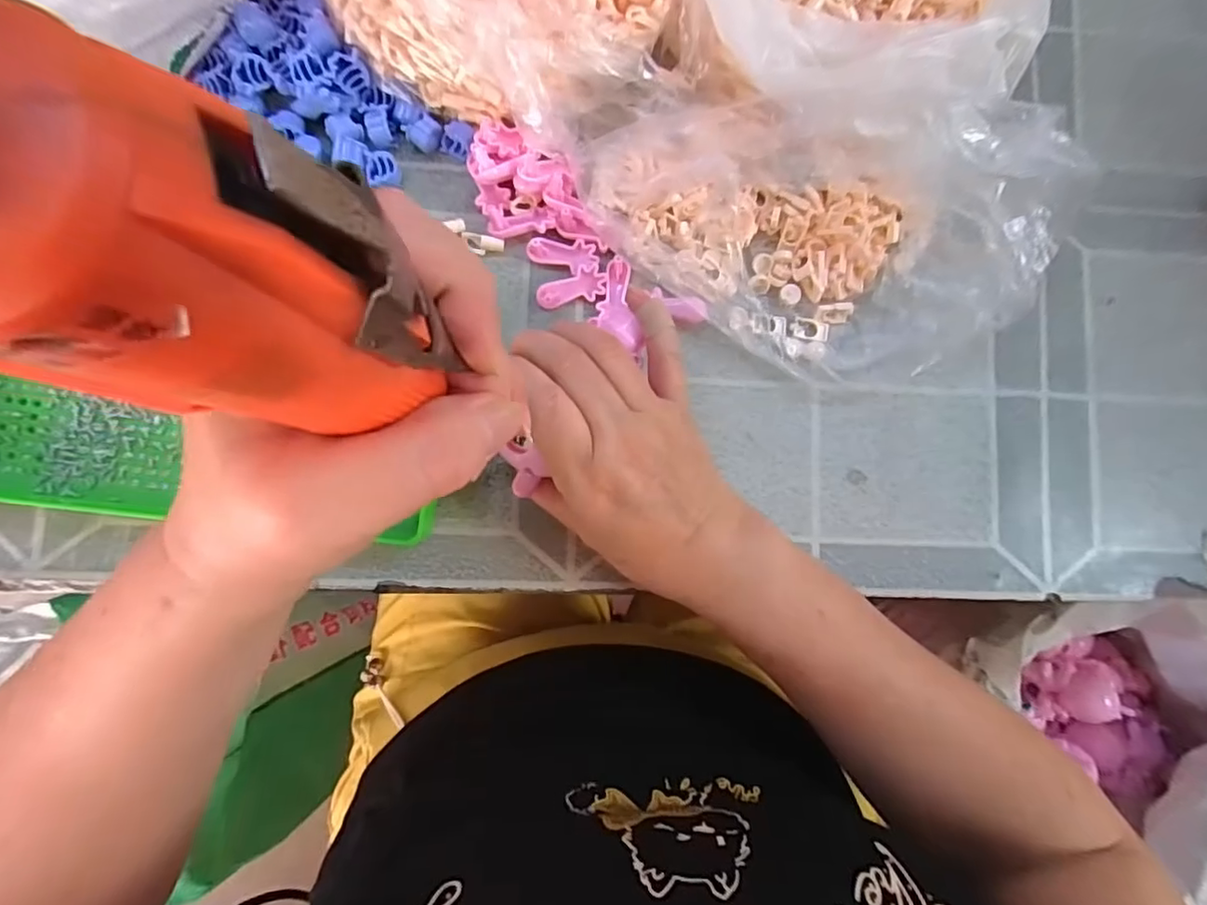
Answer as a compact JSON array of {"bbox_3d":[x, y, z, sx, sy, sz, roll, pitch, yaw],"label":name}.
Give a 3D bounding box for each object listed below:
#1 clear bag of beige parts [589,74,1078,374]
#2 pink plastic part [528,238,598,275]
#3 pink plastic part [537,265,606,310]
[{"bbox_3d":[0.115,-0.120,0.294,0.252,0.074,0.136,12,84,-3],"label":"clear bag of beige parts"},{"bbox_3d":[-0.023,-0.112,0.323,0.039,0.011,0.019,3,85,-4],"label":"pink plastic part"},{"bbox_3d":[-0.018,-0.092,0.322,0.038,0.009,0.015,-17,87,-6],"label":"pink plastic part"}]

